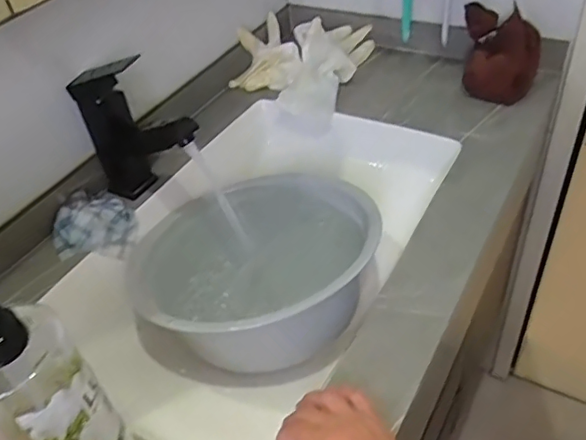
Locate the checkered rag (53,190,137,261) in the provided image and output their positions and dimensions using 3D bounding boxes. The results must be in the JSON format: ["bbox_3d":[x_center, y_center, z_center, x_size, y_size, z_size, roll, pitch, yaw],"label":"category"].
[{"bbox_3d":[-0.255,0.007,0.731,0.098,0.065,0.087,-22,44,-15],"label":"checkered rag"}]

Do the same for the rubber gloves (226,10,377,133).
[{"bbox_3d":[0.010,-0.265,0.960,0.198,0.076,0.252,13,46,20],"label":"rubber gloves"}]

